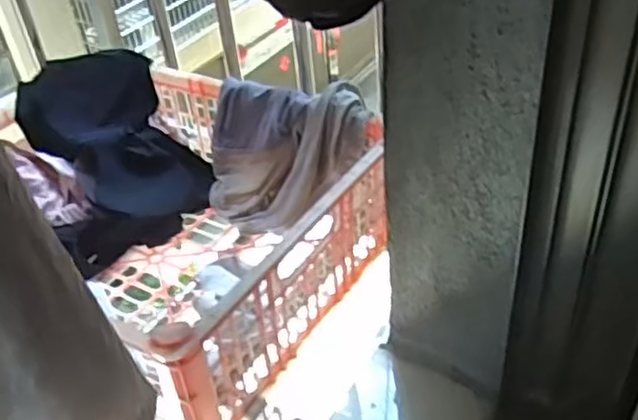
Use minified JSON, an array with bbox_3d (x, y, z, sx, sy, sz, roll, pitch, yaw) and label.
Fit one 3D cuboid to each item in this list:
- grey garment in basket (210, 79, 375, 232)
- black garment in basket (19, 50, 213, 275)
[{"bbox_3d":[-0.035,-0.064,0.771,0.184,0.142,0.104,5,39,13],"label":"grey garment in basket"},{"bbox_3d":[-0.240,-0.072,0.809,0.179,0.154,0.207,-22,41,-20],"label":"black garment in basket"}]

